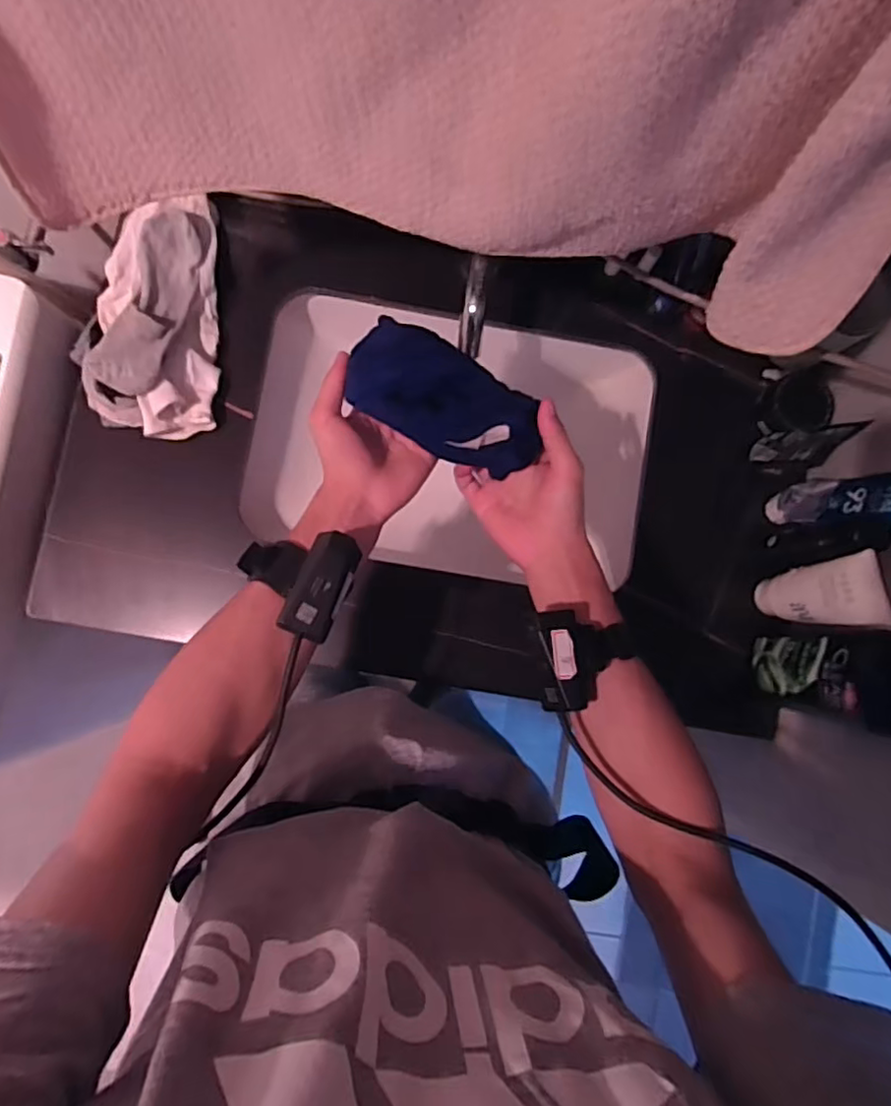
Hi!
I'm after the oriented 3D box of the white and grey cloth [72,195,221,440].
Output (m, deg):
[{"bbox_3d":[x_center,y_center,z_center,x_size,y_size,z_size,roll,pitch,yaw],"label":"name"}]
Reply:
[{"bbox_3d":[-0.295,-0.234,0.629,0.118,0.095,0.220,1,84,-4],"label":"white and grey cloth"}]

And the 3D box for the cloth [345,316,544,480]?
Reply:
[{"bbox_3d":[0.002,-0.118,0.482,0.150,0.043,0.070,28,83,-7],"label":"cloth"}]

